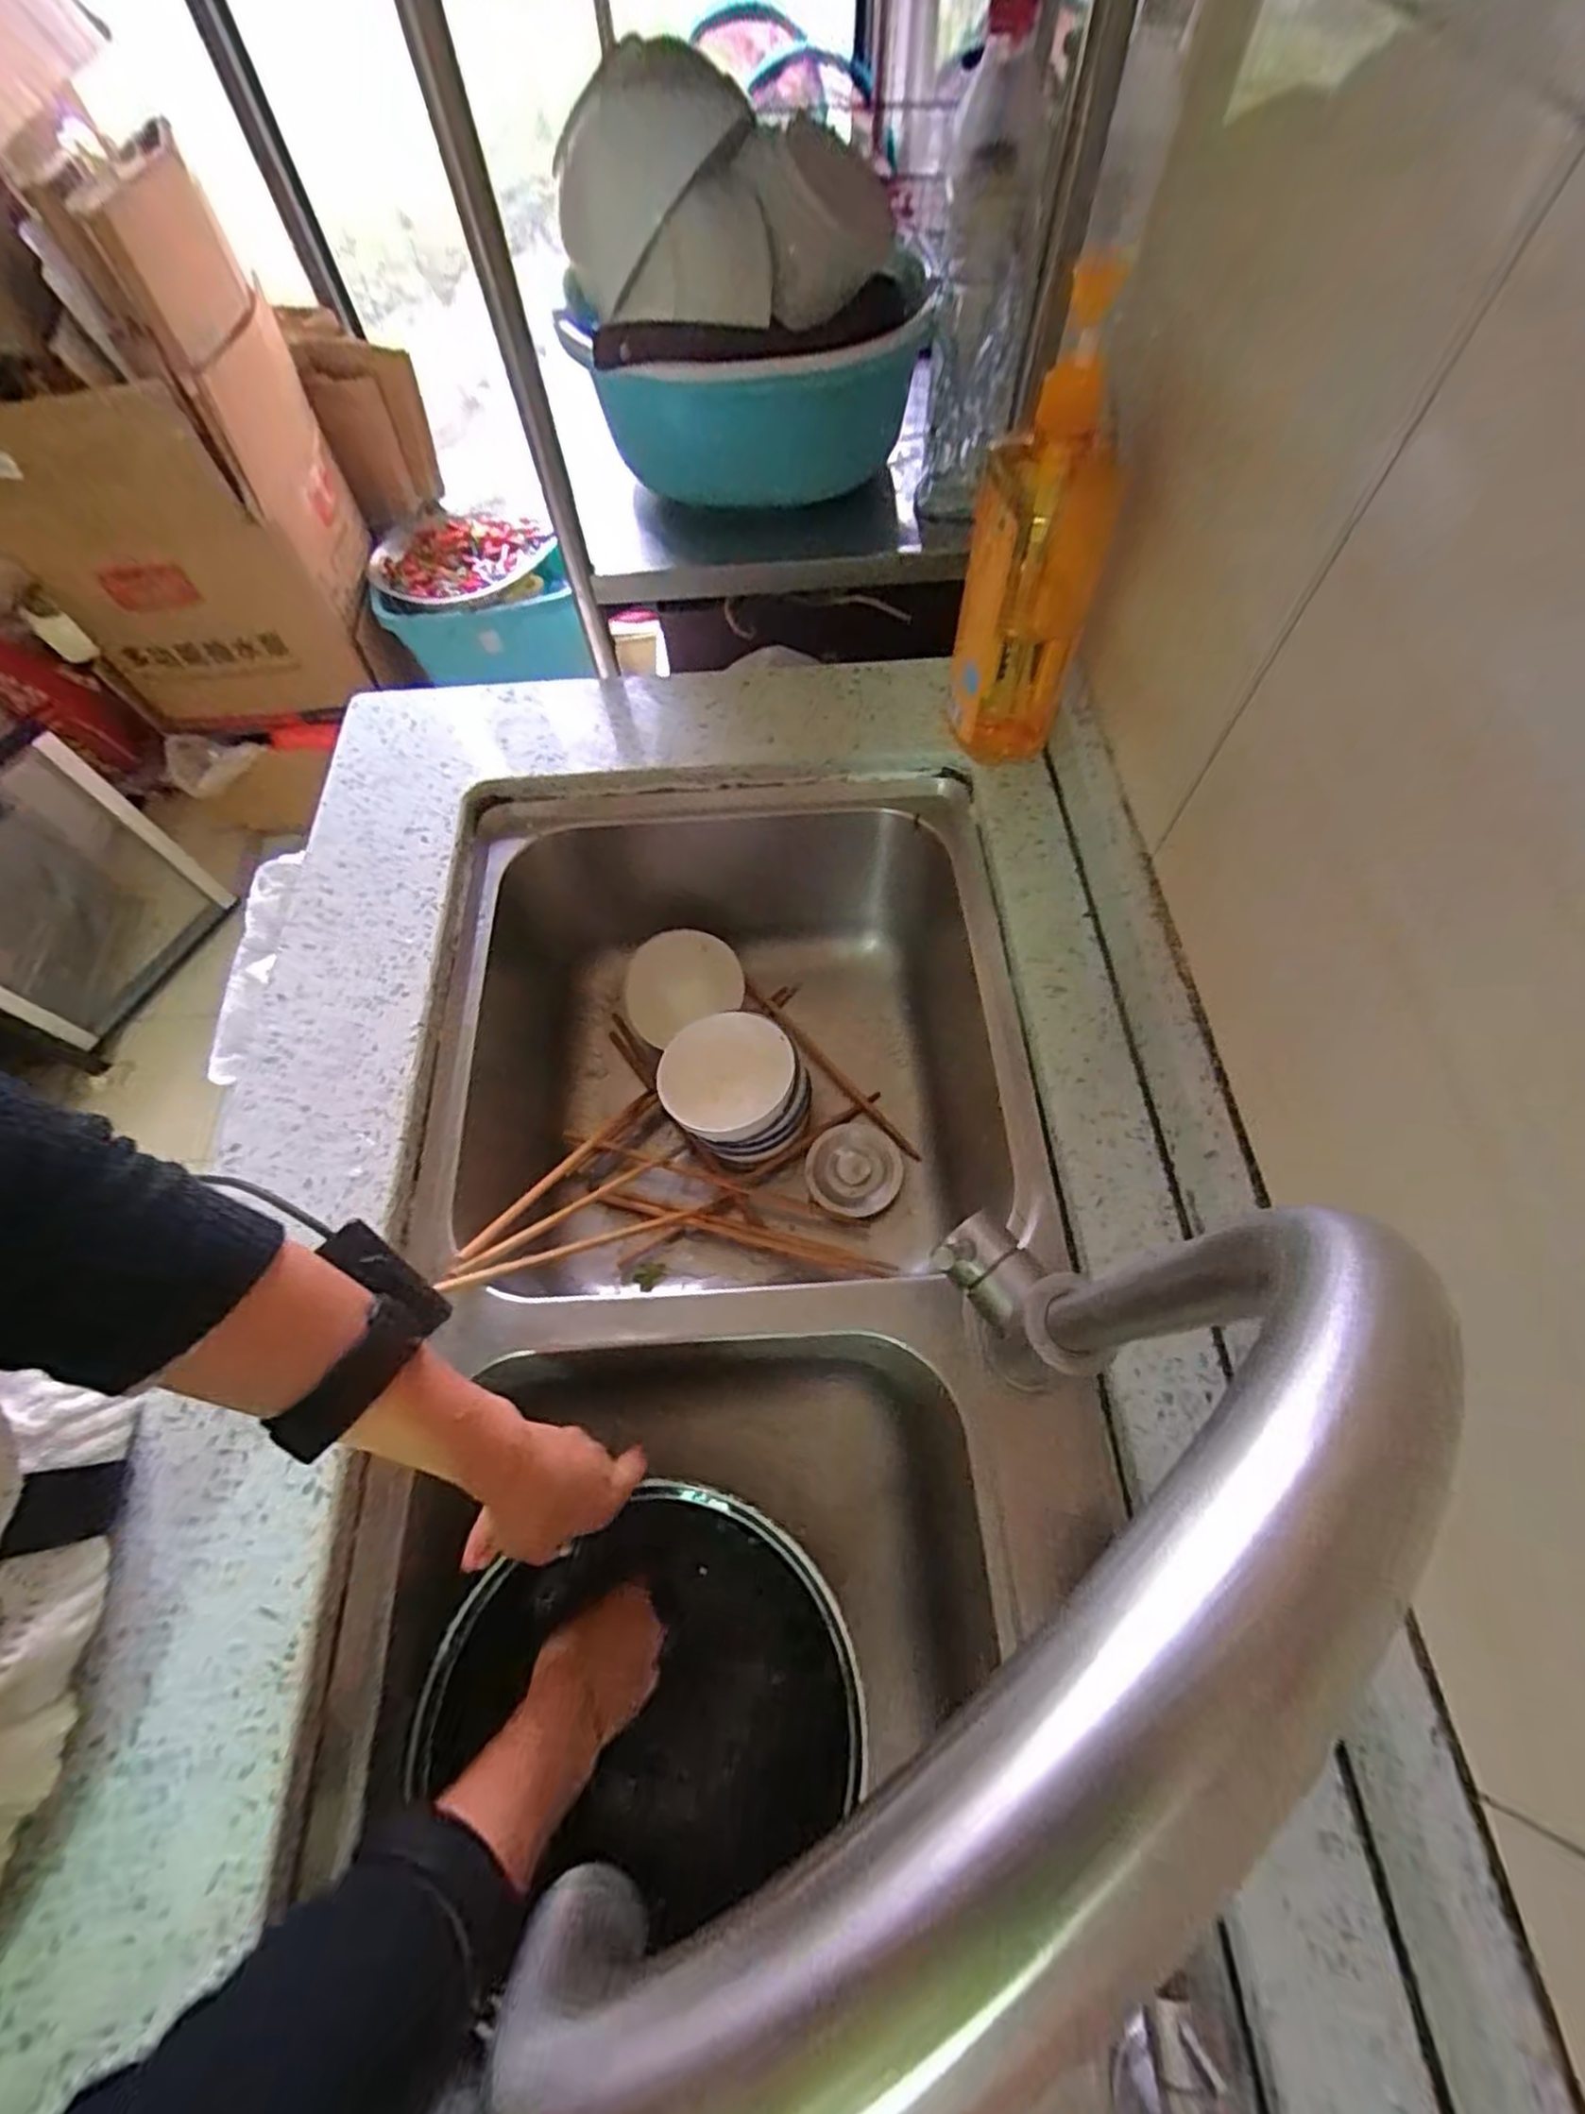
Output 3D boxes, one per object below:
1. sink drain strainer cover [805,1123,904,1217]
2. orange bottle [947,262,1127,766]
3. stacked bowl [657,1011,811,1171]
[{"bbox_3d":[0.055,0.099,0.651,0.082,0.024,0.082,14,65,9],"label":"sink drain strainer cover"},{"bbox_3d":[0.163,-0.338,0.497,0.093,0.248,0.094,14,65,9],"label":"orange bottle"},{"bbox_3d":[-0.049,0.029,0.632,0.106,0.077,0.107,-1,64,2],"label":"stacked bowl"}]

